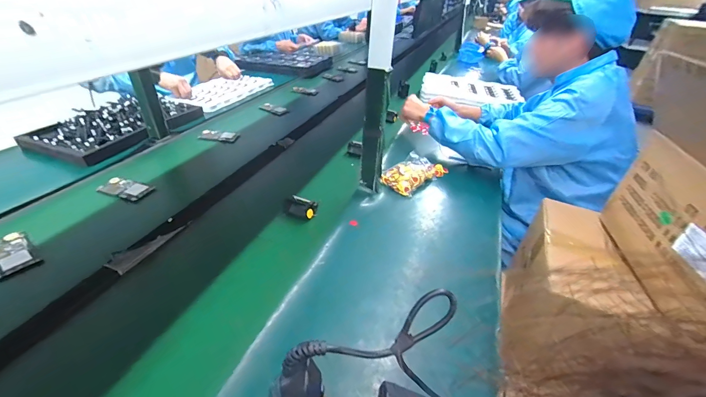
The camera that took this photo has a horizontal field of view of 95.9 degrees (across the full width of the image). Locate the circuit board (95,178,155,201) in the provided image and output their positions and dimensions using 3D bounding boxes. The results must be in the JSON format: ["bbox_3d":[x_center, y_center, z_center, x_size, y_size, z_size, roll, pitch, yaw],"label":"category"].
[{"bbox_3d":[-0.565,-0.026,0.787,0.118,0.010,0.067,14,36,11],"label":"circuit board"}]

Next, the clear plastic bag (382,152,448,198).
[{"bbox_3d":[0.179,-0.075,0.911,0.099,0.049,0.214,33,43,32],"label":"clear plastic bag"}]

